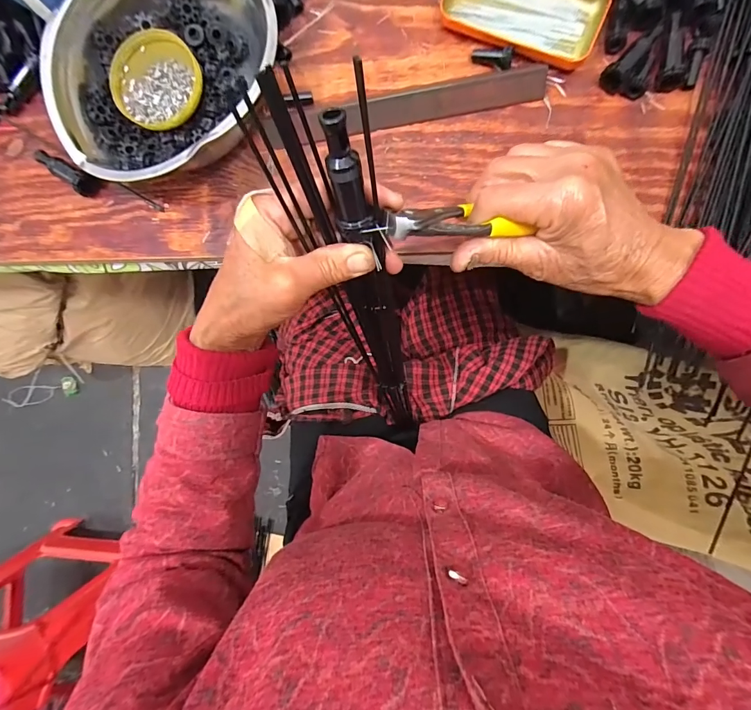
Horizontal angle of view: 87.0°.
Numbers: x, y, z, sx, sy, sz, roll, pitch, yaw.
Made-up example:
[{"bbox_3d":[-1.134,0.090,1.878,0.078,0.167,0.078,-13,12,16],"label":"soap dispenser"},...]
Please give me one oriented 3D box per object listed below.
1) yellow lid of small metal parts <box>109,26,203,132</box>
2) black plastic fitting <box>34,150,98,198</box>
[{"bbox_3d":[-0.207,-0.259,0.373,0.093,0.014,0.082,42,92,3],"label":"yellow lid of small metal parts"},{"bbox_3d":[-0.314,-0.184,0.399,0.067,0.022,0.021,29,91,3],"label":"black plastic fitting"}]

